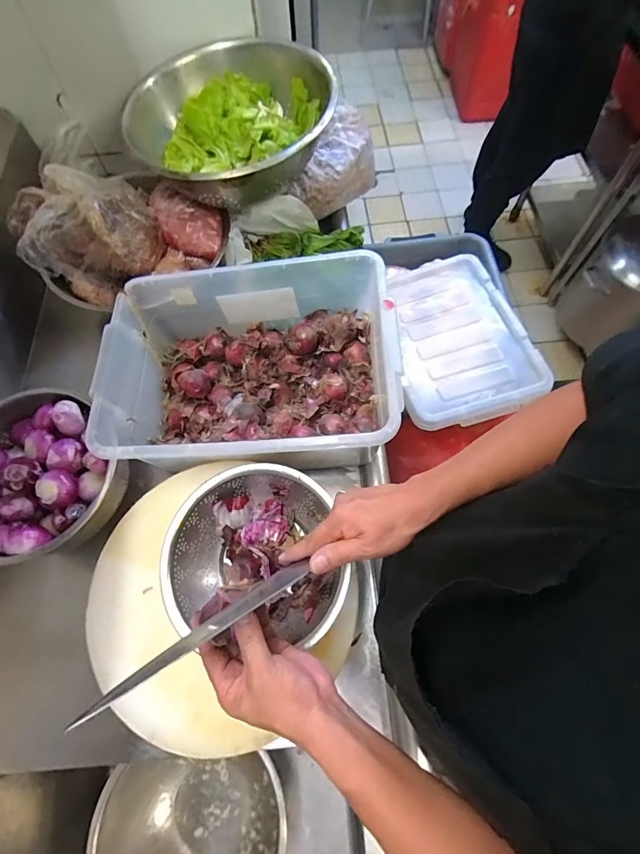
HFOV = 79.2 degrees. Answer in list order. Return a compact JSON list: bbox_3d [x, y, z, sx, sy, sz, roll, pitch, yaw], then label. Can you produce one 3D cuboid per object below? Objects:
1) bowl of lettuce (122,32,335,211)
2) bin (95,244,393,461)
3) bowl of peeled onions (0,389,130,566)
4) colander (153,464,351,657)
[{"bbox_3d":[-0.144,-0.535,0.686,0.336,0.109,0.350,-1,67,2],"label":"bowl of lettuce"},{"bbox_3d":[-0.110,-0.085,0.602,0.412,0.163,0.302,-3,67,1],"label":"bin"},{"bbox_3d":[-0.418,0.080,0.582,0.214,0.115,0.229,-1,67,2],"label":"bowl of peeled onions"},{"bbox_3d":[-0.084,0.160,0.505,0.222,0.077,0.204,-1,67,2],"label":"colander"}]

